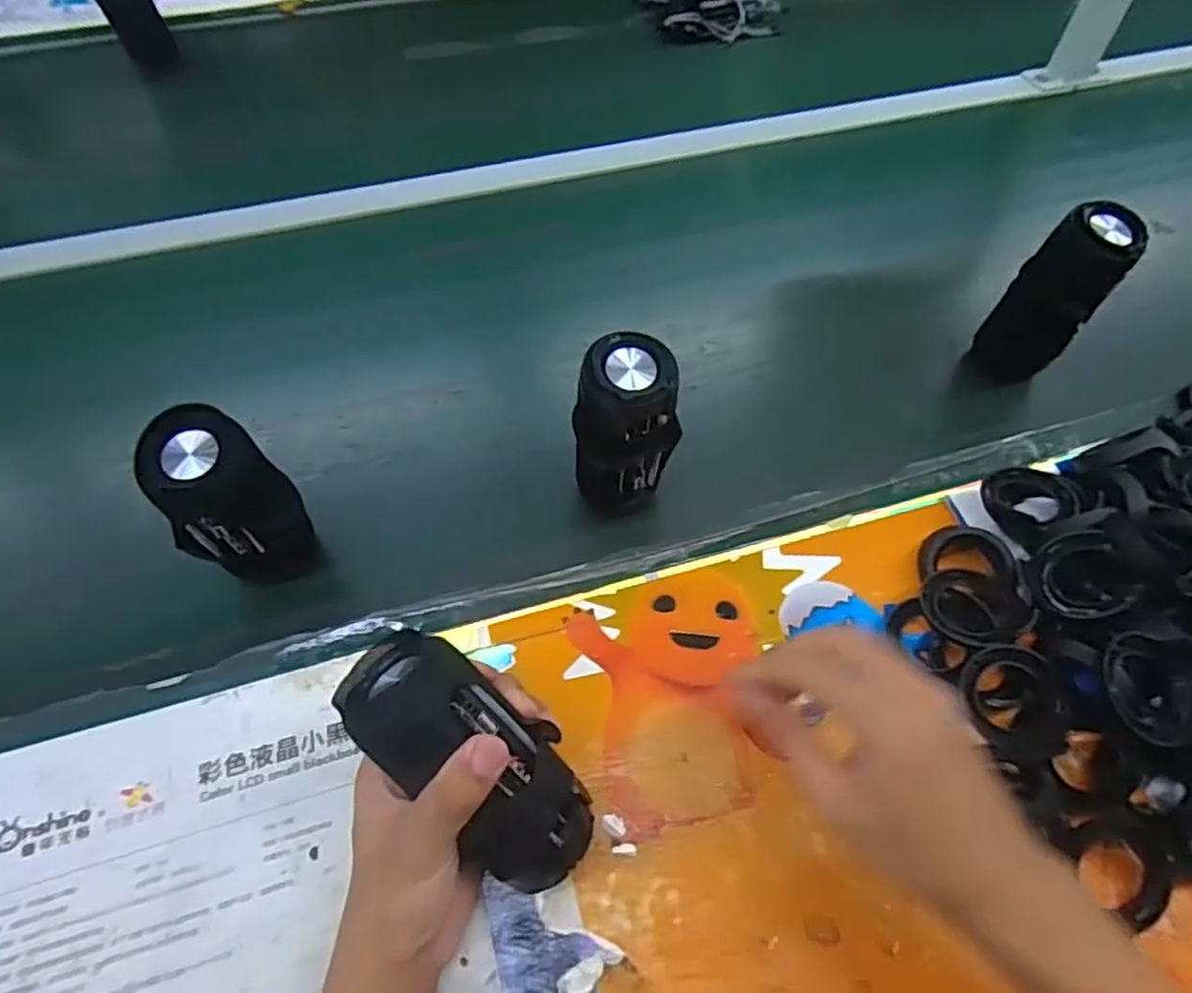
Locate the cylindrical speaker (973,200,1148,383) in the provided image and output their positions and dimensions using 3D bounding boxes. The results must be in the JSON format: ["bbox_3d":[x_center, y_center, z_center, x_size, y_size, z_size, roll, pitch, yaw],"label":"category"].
[{"bbox_3d":[0.388,-0.168,0.587,0.066,0.150,0.053,38,64,23],"label":"cylindrical speaker"}]

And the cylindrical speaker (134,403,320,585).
[{"bbox_3d":[-0.240,0.010,0.464,0.069,0.151,0.053,-7,58,-5],"label":"cylindrical speaker"}]

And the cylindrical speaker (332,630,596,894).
[{"bbox_3d":[-0.062,0.137,0.361,0.152,0.053,0.066,47,64,-7],"label":"cylindrical speaker"}]

